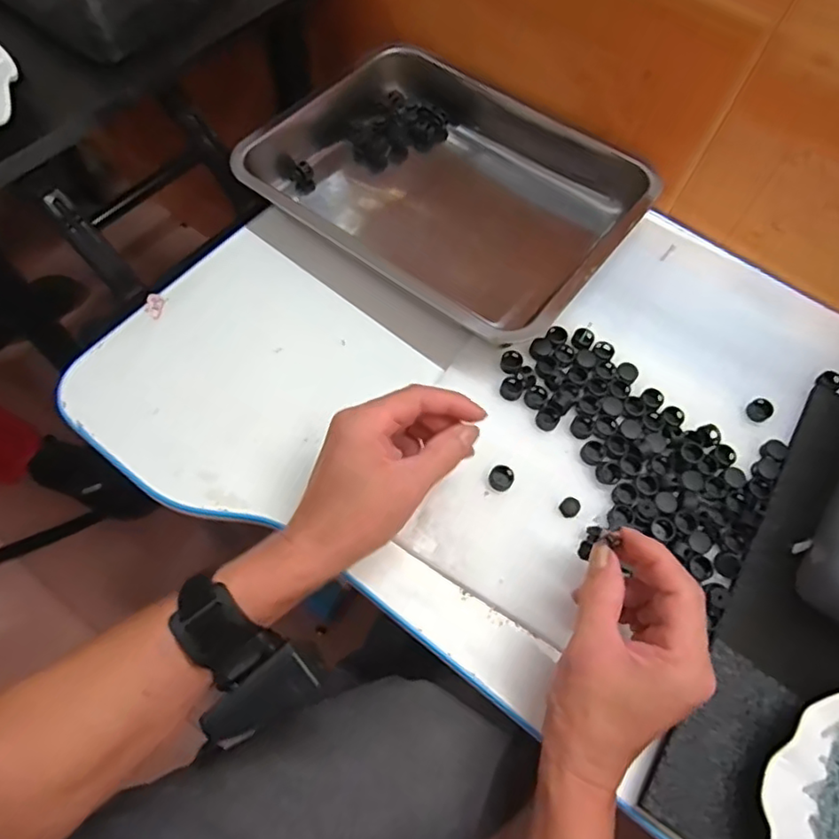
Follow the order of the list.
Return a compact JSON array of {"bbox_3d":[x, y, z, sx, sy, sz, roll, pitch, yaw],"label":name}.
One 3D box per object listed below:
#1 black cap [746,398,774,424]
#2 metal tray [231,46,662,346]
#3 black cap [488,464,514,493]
[{"bbox_3d":[0.263,-0.008,0.459,0.016,0.009,0.017,1,65,-3],"label":"black cap"},{"bbox_3d":[0.024,-0.212,0.534,0.320,0.059,0.248,37,68,13],"label":"metal tray"},{"bbox_3d":[0.059,0.041,0.426,0.018,0.007,0.017,1,65,-3],"label":"black cap"}]

